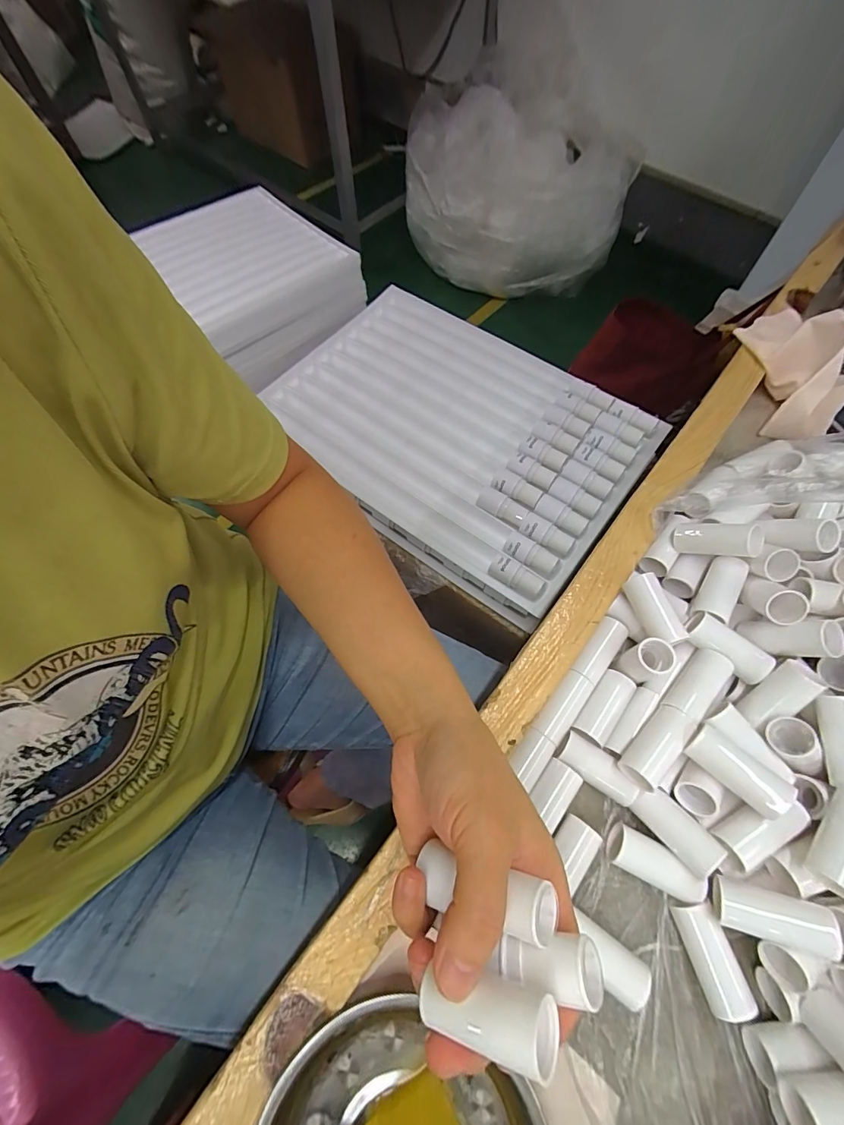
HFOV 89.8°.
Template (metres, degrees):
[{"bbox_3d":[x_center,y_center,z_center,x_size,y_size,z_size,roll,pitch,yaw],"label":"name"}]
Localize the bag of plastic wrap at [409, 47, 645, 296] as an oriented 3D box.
[{"bbox_3d":[0.313,-1.236,1.399,0.698,0.412,0.598,23,69,10],"label":"bag of plastic wrap"}]

